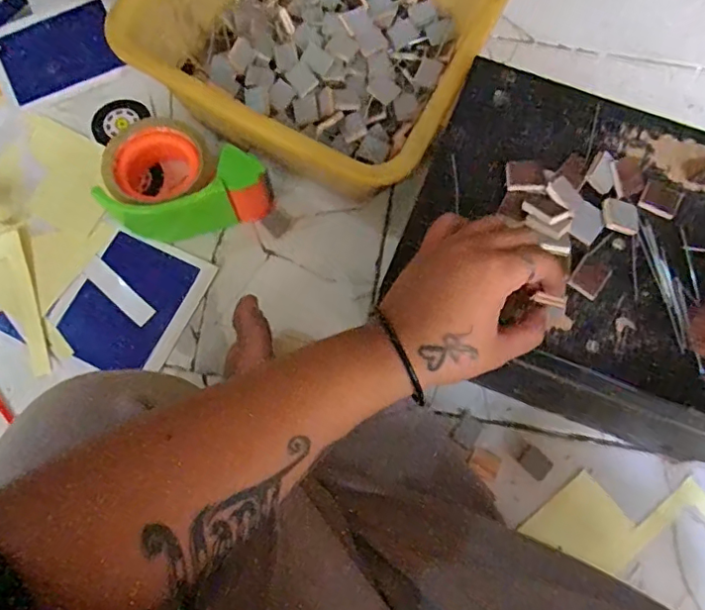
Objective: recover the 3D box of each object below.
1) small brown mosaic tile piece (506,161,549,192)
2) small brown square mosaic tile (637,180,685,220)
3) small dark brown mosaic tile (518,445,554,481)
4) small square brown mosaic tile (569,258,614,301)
[{"bbox_3d":[0.118,-0.087,0.375,0.026,0.004,0.022,4,73,0],"label":"small brown mosaic tile piece"},{"bbox_3d":[0.211,-0.072,0.378,0.027,0.004,0.023,24,74,6],"label":"small brown square mosaic tile"},{"bbox_3d":[0.148,0.127,0.449,0.026,0.004,0.019,44,77,11],"label":"small dark brown mosaic tile"},{"bbox_3d":[0.157,-0.018,0.365,0.020,0.004,0.026,37,76,10],"label":"small square brown mosaic tile"}]

